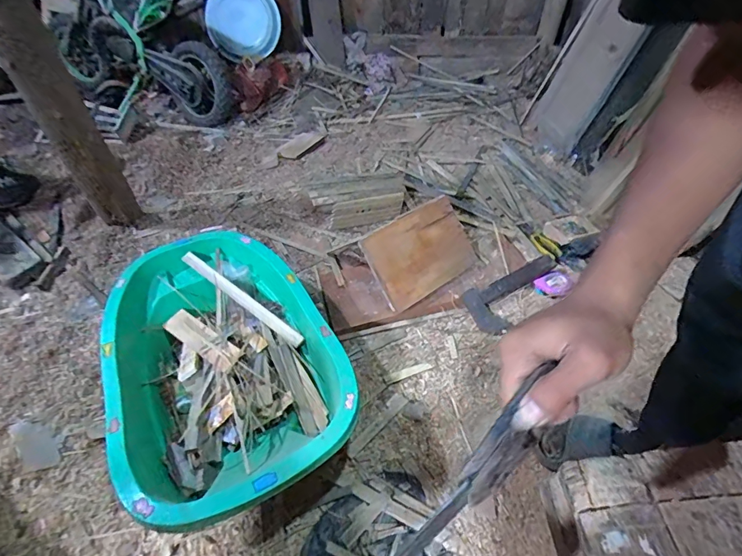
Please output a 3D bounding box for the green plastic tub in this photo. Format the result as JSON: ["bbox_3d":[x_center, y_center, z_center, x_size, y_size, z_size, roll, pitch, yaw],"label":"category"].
[{"bbox_3d":[-0.308,0.179,0.905,0.422,0.189,0.662,-27,51,-21],"label":"green plastic tub"}]

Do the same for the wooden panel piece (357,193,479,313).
[{"bbox_3d":[0.128,-0.067,1.068,0.284,0.199,0.018,-32,11,-25],"label":"wooden panel piece"}]

